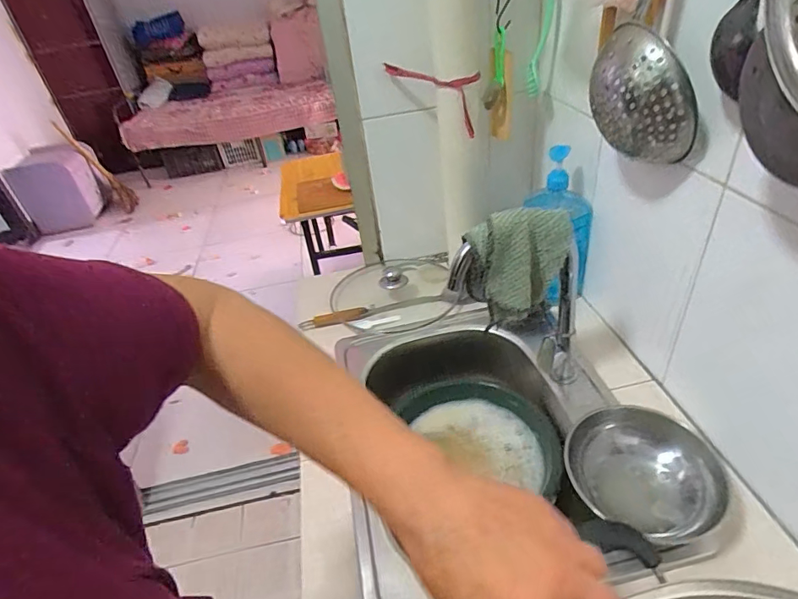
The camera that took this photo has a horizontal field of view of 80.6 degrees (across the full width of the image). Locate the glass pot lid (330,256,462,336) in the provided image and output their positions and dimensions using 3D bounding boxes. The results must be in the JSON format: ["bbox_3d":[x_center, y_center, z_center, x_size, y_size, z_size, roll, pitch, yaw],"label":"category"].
[{"bbox_3d":[-0.016,-0.025,0.966,0.240,0.071,0.245,-5,37,4],"label":"glass pot lid"}]

